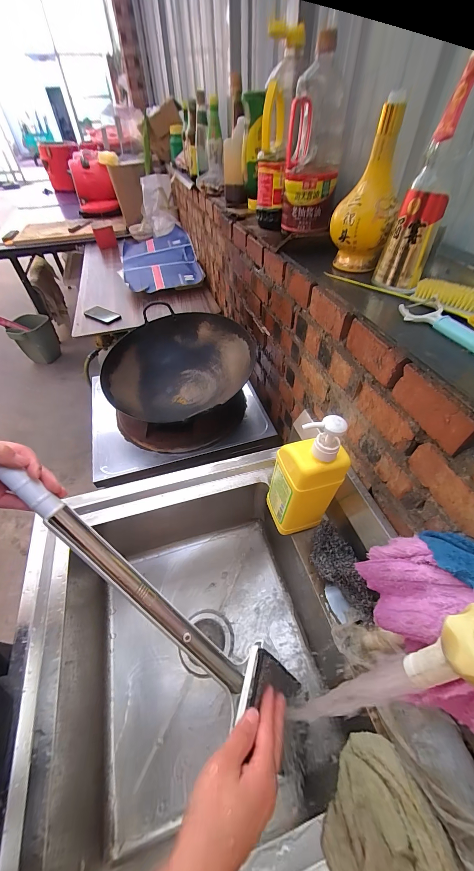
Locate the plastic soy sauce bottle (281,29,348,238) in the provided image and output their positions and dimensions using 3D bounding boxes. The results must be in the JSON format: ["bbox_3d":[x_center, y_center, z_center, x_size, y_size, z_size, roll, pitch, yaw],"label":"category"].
[{"bbox_3d":[0.156,-0.578,0.580,0.110,0.260,0.112,10,51,9],"label":"plastic soy sauce bottle"}]

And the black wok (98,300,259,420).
[{"bbox_3d":[-0.189,-0.232,0.911,0.431,0.140,0.337,-17,52,-13],"label":"black wok"}]

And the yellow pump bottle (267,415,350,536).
[{"bbox_3d":[0.111,0.065,0.474,0.094,0.262,0.082,-11,50,-8],"label":"yellow pump bottle"}]

